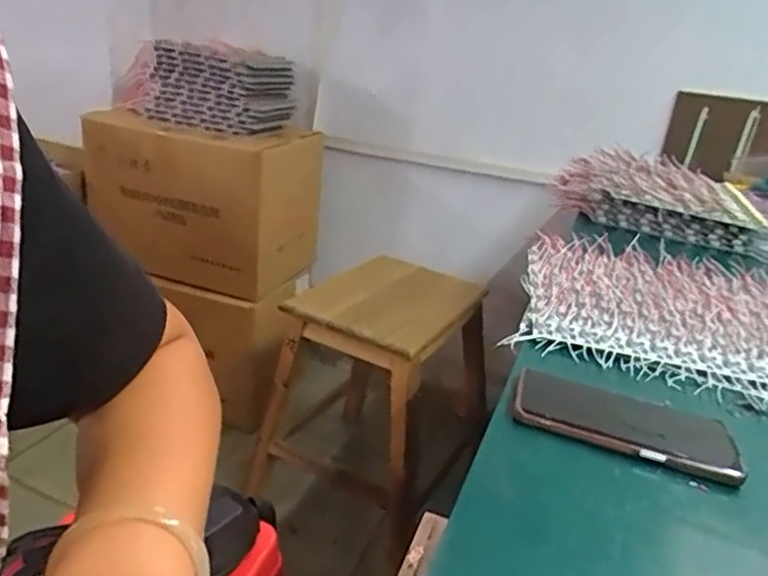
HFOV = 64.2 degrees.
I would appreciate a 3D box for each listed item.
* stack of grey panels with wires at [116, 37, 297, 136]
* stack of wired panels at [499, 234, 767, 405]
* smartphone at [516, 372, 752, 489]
[{"bbox_3d":[-0.409,-0.476,1.435,0.339,0.179,0.234,16,23,22],"label":"stack of grey panels with wires"},{"bbox_3d":[0.313,0.021,0.693,0.305,0.041,0.320,13,22,14],"label":"stack of wired panels"},{"bbox_3d":[0.183,0.100,0.472,0.160,0.011,0.080,14,26,14],"label":"smartphone"}]

